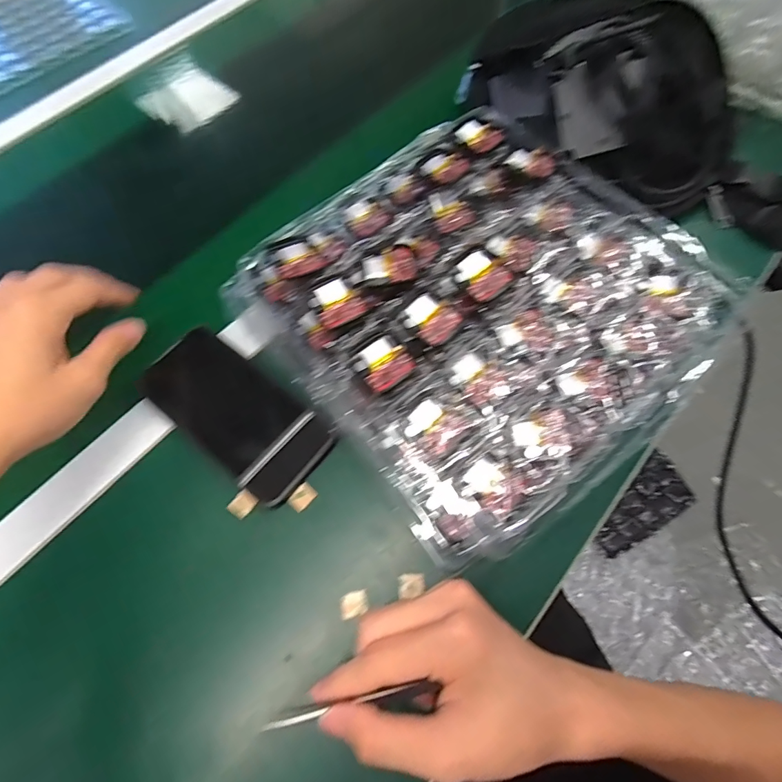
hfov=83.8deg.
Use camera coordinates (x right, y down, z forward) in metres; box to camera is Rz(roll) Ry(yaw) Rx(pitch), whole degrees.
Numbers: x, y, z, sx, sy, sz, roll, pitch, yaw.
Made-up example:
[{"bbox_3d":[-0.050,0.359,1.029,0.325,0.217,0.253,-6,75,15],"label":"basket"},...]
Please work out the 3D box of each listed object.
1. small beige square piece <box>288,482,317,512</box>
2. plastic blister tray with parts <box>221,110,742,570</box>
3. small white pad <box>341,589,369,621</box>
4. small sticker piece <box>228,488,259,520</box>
[{"bbox_3d":[-0.067,0.080,0.329,0.015,0.004,0.020,38,72,17],"label":"small beige square piece"},{"bbox_3d":[0.062,-0.073,0.331,0.286,0.043,0.295,-37,69,-14],"label":"plastic blister tray with parts"},{"bbox_3d":[-0.025,0.146,0.299,0.018,0.004,0.015,-15,66,-4],"label":"small white pad"},{"bbox_3d":[-0.111,0.085,0.327,0.015,0.004,0.021,43,91,1],"label":"small sticker piece"}]

